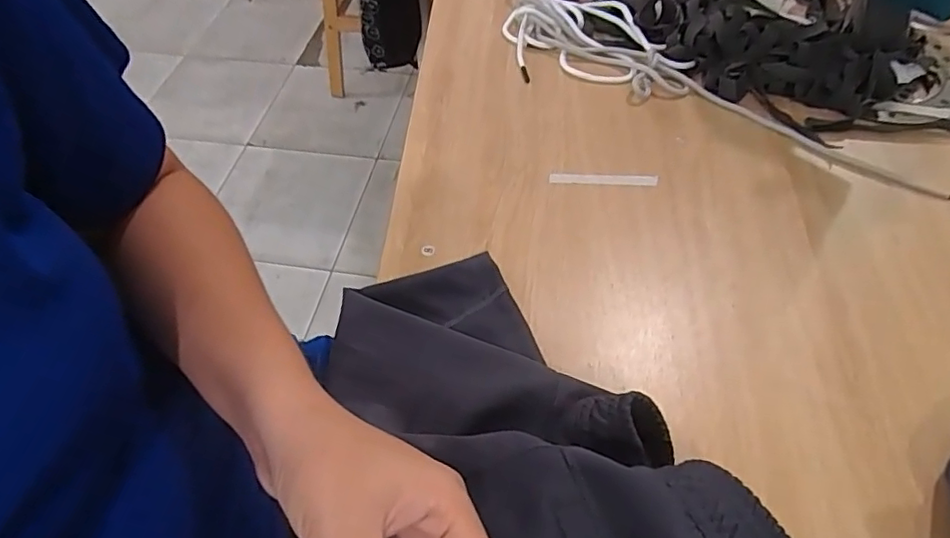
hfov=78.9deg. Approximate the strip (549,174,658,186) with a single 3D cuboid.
[{"bbox_3d":[0.119,-0.083,0.538,0.098,0.004,0.009,2,55,5],"label":"strip"}]

